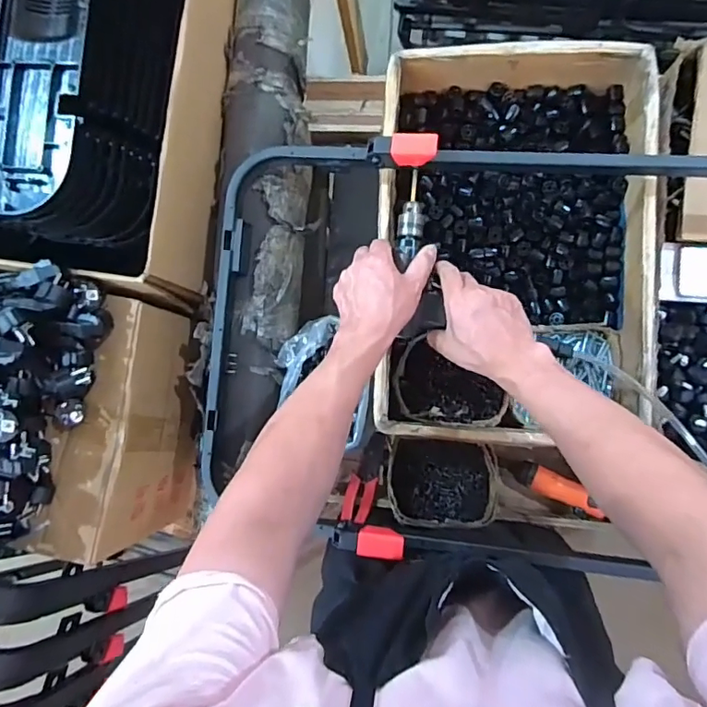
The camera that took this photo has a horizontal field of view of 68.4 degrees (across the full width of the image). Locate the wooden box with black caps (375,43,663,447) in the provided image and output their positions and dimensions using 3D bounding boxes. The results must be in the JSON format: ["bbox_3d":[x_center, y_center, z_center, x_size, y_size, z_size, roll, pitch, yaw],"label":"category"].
[{"bbox_3d":[0.220,-0.152,0.732,0.337,0.133,0.526,2,87,8],"label":"wooden box with black caps"}]

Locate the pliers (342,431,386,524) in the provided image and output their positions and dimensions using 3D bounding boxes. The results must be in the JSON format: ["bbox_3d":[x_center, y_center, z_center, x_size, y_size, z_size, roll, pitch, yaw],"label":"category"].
[{"bbox_3d":[0.020,0.205,0.863,0.043,0.015,0.147,16,76,8],"label":"pliers"}]

